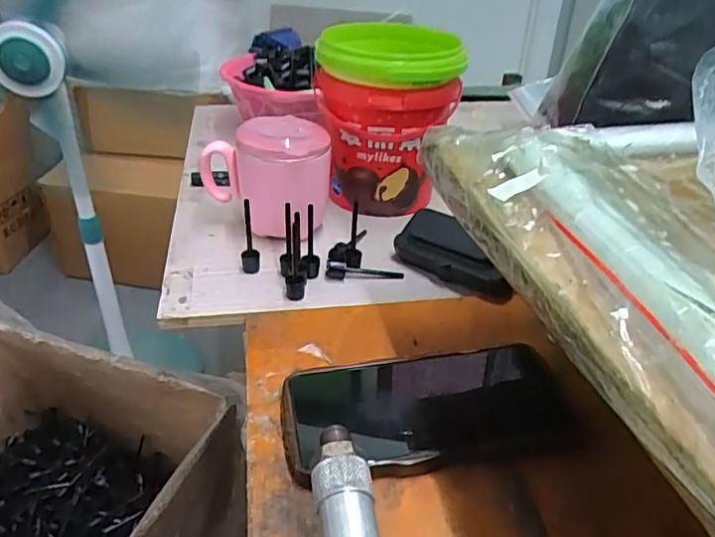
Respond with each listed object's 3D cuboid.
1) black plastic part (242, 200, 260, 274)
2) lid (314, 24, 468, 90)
[{"bbox_3d":[-0.087,-0.026,0.462,0.014,0.061,0.018,-6,34,-12],"label":"black plastic part"},{"bbox_3d":[0.029,-0.198,0.519,0.127,0.033,0.116,3,33,0],"label":"lid"}]

